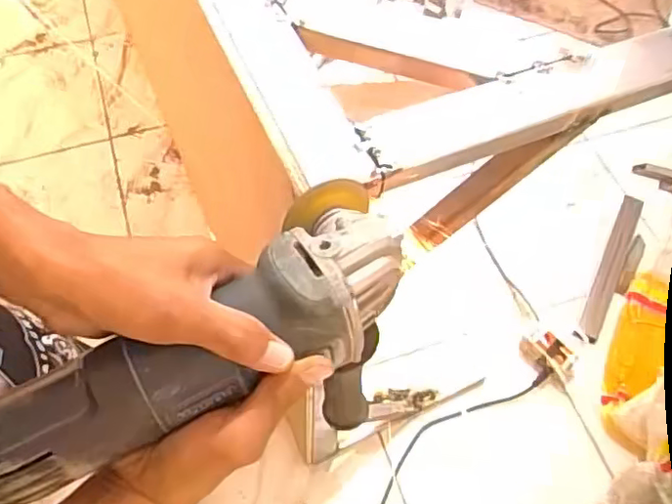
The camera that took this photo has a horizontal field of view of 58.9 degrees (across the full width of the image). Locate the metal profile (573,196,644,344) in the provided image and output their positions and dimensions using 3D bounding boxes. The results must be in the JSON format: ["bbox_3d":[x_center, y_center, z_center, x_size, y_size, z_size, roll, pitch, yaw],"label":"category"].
[{"bbox_3d":[0.596,0.029,1.284,0.046,0.017,0.389,26,64,14],"label":"metal profile"}]

